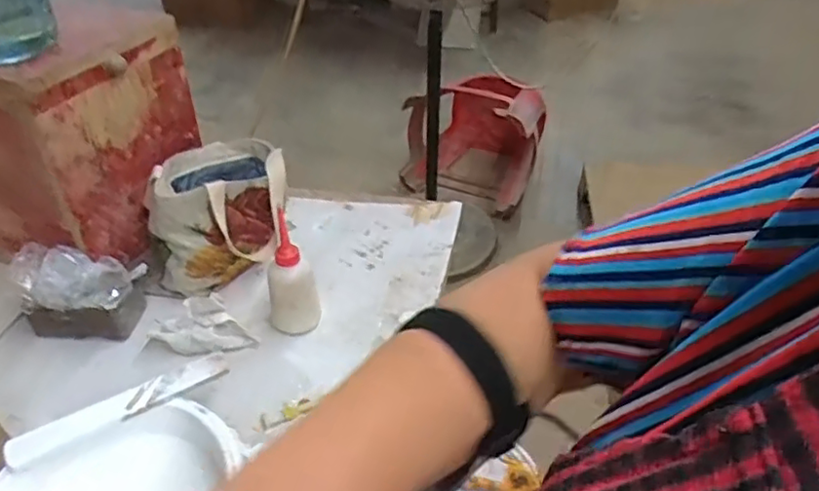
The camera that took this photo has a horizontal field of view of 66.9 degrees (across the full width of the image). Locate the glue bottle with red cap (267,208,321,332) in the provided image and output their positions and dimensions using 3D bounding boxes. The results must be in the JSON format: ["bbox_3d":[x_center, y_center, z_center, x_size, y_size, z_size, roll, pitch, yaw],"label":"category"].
[{"bbox_3d":[-0.147,0.049,0.762,0.051,0.161,0.065,-24,46,-25],"label":"glue bottle with red cap"}]

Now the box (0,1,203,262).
[{"bbox_3d":[-0.482,-0.160,0.861,0.271,0.272,0.248,10,42,12],"label":"box"}]

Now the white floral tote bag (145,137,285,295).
[{"bbox_3d":[-0.264,-0.050,0.879,0.182,0.154,0.179,-9,41,-10],"label":"white floral tote bag"}]

